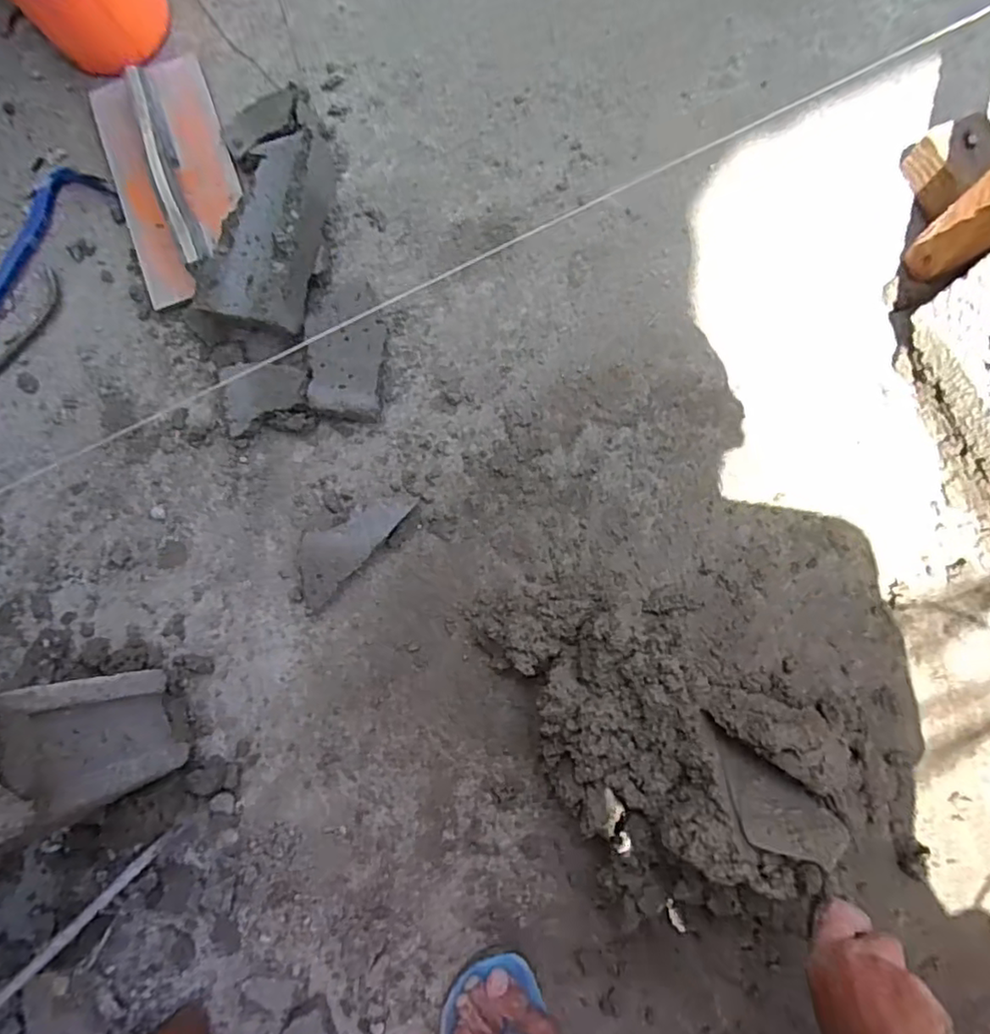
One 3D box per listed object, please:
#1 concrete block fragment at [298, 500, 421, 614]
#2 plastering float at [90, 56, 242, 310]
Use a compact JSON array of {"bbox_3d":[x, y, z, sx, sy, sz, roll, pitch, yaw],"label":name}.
[{"bbox_3d":[-0.150,0.027,0.625,0.146,0.035,0.053,-44,80,-2],"label":"concrete block fragment"},{"bbox_3d":[-0.360,-0.379,0.688,0.133,0.052,0.281,-20,80,2],"label":"plastering float"}]

